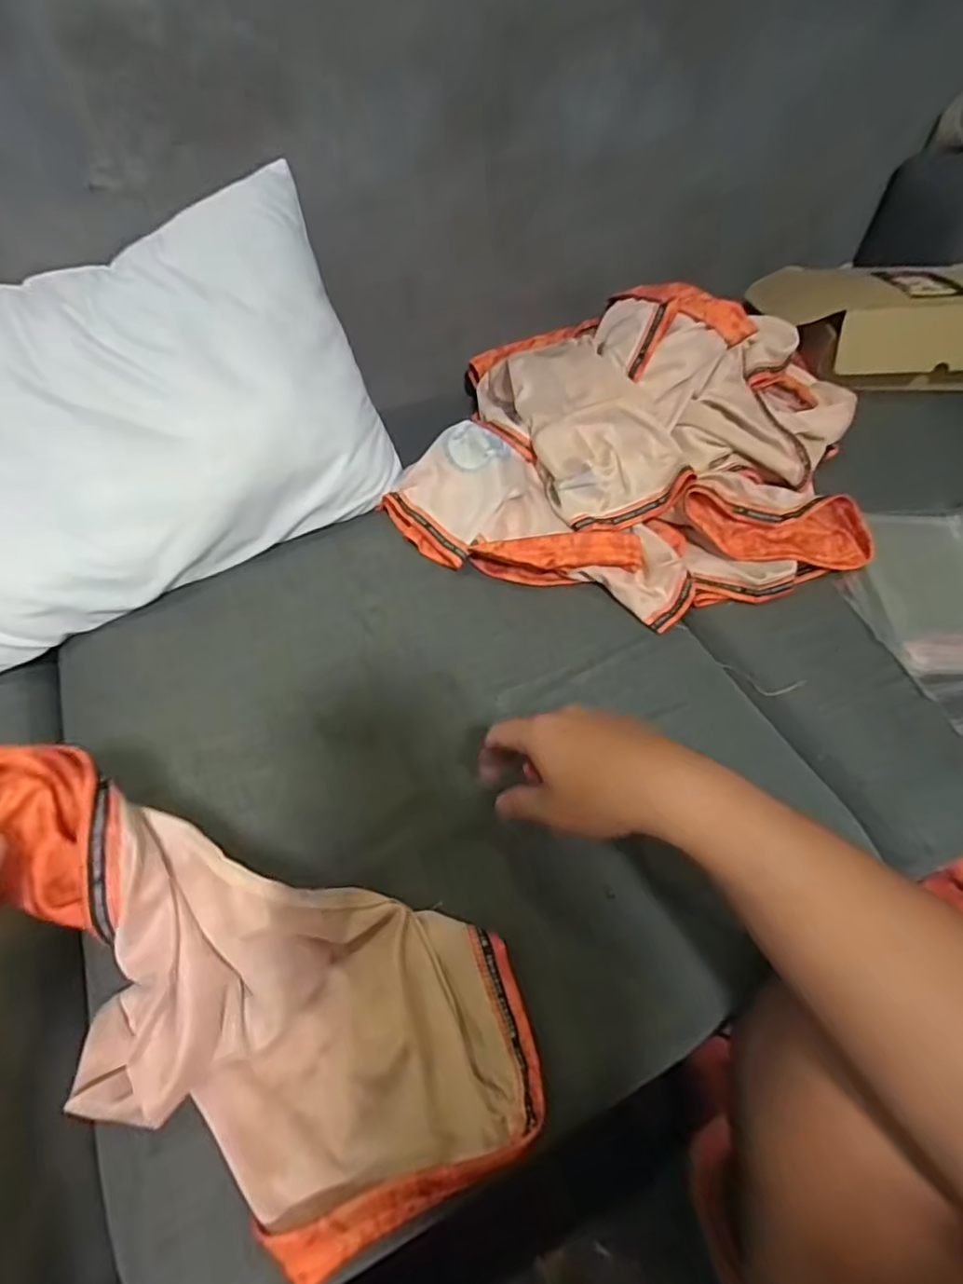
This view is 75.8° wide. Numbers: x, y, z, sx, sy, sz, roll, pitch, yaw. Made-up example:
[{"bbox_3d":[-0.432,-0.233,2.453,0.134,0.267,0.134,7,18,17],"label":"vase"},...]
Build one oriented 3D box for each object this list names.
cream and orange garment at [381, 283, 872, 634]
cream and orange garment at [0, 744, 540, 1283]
[{"bbox_3d":[0.175,-0.235,0.658,0.462,0.119,0.437,15,54,11],"label":"cream and orange garment"},{"bbox_3d":[-0.138,0.186,0.349,0.329,0.103,0.161,38,57,-7],"label":"cream and orange garment"}]

